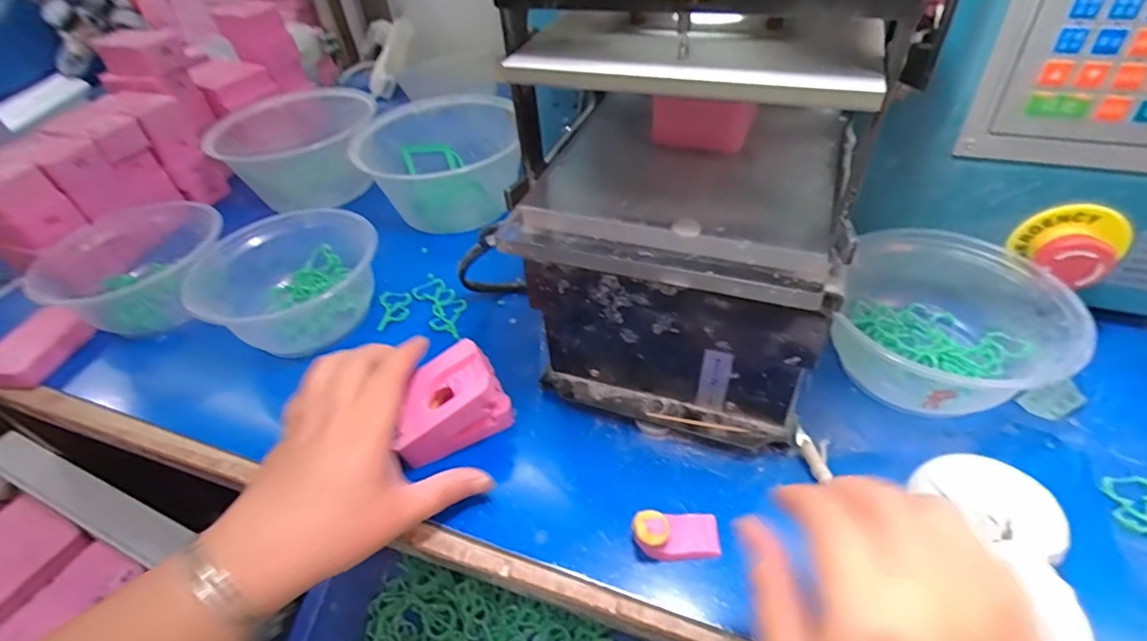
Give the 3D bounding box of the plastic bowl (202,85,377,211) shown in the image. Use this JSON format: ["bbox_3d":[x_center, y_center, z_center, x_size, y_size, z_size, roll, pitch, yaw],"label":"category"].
[{"bbox_3d":[-0.292,-0.184,0.579,0.153,0.074,0.154,-4,45,4],"label":"plastic bowl"}]

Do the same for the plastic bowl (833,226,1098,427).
[{"bbox_3d":[0.234,0.002,0.340,0.115,0.062,0.108,-4,45,4],"label":"plastic bowl"}]

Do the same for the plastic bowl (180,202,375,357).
[{"bbox_3d":[-0.218,-0.026,0.423,0.134,0.060,0.128,-27,48,-19],"label":"plastic bowl"}]

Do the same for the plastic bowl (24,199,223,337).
[{"bbox_3d":[-0.360,-0.045,0.453,0.130,0.057,0.141,-37,51,-27],"label":"plastic bowl"}]

